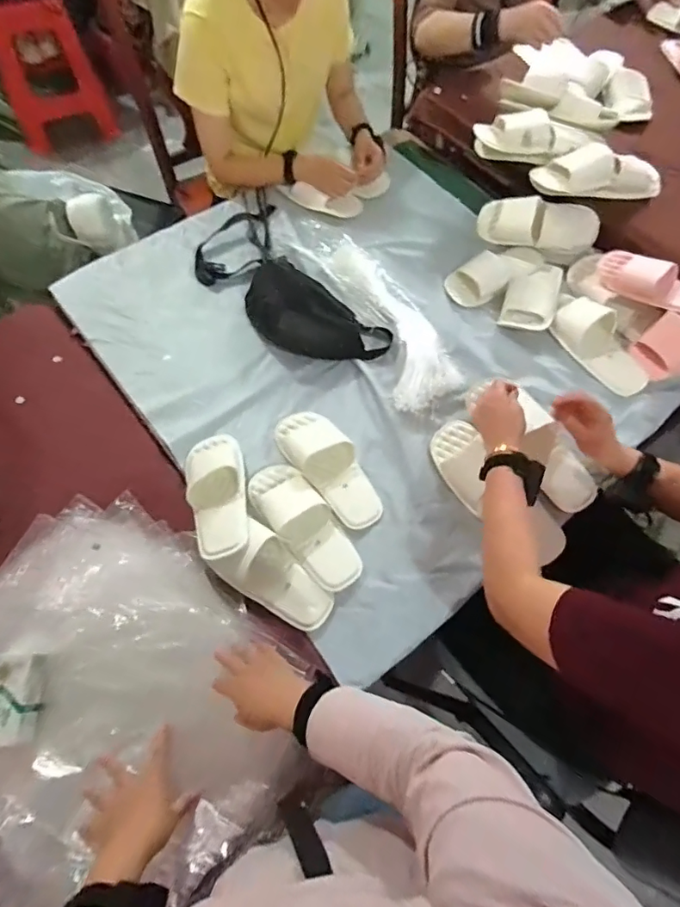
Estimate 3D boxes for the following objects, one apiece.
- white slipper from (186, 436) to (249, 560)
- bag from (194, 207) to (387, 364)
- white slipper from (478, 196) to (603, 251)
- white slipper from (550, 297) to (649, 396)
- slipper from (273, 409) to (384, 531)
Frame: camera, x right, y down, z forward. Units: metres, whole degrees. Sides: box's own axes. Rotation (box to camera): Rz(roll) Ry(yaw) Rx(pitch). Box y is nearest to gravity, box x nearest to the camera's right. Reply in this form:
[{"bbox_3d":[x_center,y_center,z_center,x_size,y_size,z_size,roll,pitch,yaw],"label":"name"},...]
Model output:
[{"bbox_3d":[-0.199,0.061,0.801,0.093,0.052,0.225,-11,64,-8],"label":"white slipper"},{"bbox_3d":[-0.112,-0.326,0.980,0.212,0.074,0.446,-34,69,-18],"label":"bag"},{"bbox_3d":[0.408,-0.471,1.038,0.230,0.102,0.057,13,27,5],"label":"white slipper"},{"bbox_3d":[0.496,-0.215,0.946,0.113,0.059,0.227,-36,70,-19],"label":"white slipper"},{"bbox_3d":[-0.020,0.011,0.826,0.099,0.052,0.239,-31,68,-17],"label":"slipper"}]

